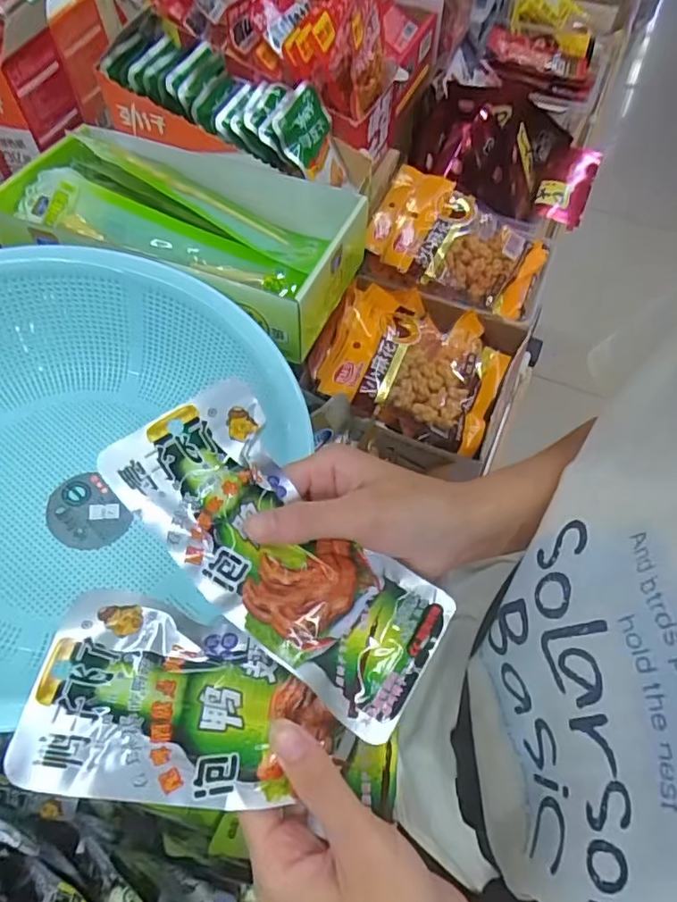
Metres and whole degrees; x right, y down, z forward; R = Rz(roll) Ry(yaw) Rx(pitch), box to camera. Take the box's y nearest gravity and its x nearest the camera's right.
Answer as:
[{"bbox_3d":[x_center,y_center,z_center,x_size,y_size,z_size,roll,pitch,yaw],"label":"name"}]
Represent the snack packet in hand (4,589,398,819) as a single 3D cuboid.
[{"bbox_3d":[-0.050,0.118,0.262,0.163,0.015,0.080,18,55,-18],"label":"snack packet in hand"}]

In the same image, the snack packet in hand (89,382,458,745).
[{"bbox_3d":[-0.026,0.050,0.288,0.187,0.021,0.085,44,69,-4],"label":"snack packet in hand"}]

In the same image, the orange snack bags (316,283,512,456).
[{"bbox_3d":[0.075,-0.093,0.542,0.165,0.055,0.149,18,64,10],"label":"orange snack bags"}]

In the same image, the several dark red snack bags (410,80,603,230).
[{"bbox_3d":[0.202,-0.377,0.703,0.228,0.075,0.152,20,64,11],"label":"several dark red snack bags"}]

